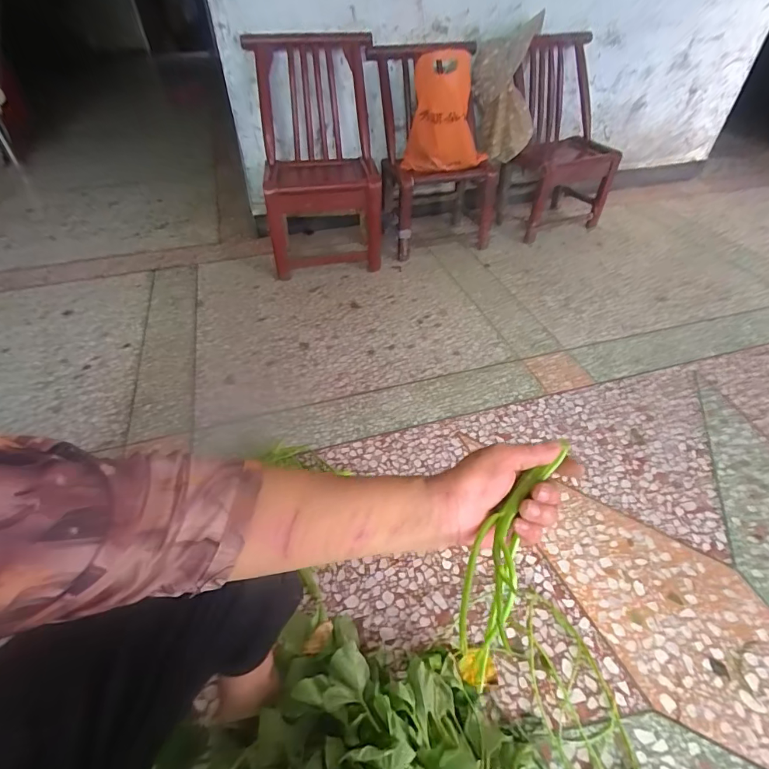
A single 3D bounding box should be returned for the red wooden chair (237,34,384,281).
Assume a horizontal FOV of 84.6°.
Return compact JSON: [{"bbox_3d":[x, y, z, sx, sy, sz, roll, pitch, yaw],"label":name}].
[{"bbox_3d":[-0.235,-0.801,1.517,0.400,0.672,0.527,-5,45,-3],"label":"red wooden chair"}]

